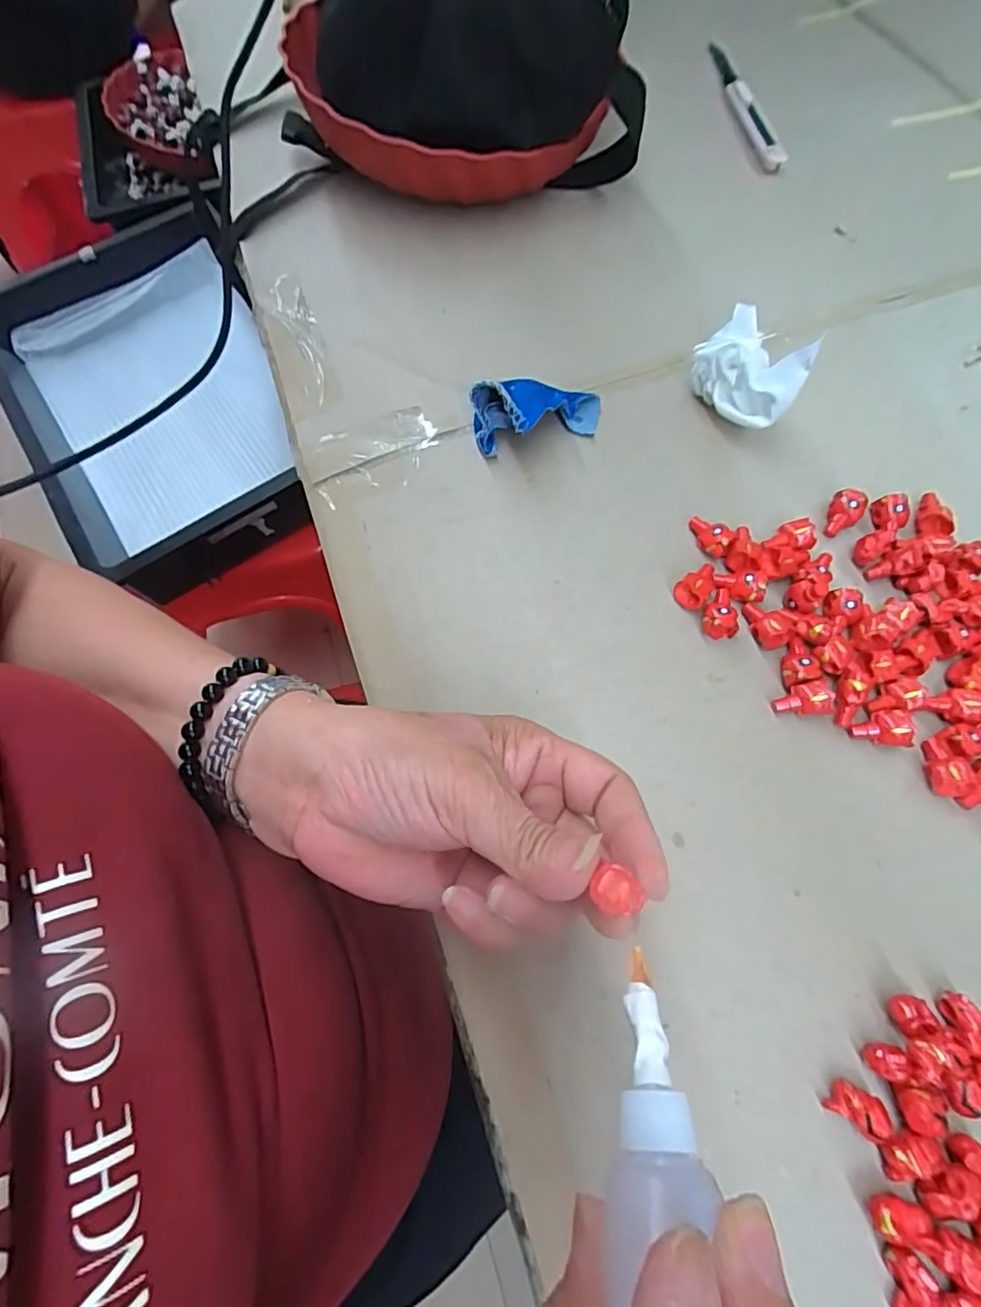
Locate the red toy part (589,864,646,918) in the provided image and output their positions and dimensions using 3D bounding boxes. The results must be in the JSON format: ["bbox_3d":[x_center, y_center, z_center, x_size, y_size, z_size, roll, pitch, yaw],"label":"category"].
[{"bbox_3d":[0.038,0.072,0.178,0.014,0.009,0.013,-7,68,0],"label":"red toy part"}]

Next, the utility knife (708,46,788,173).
[{"bbox_3d":[0.201,-0.440,0.469,0.022,0.008,0.171,-9,69,-1],"label":"utility knife"}]

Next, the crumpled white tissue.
[{"bbox_3d":[0.144,-0.156,0.325,0.040,0.053,0.060,-42,73,-13],"label":"crumpled white tissue"}]

